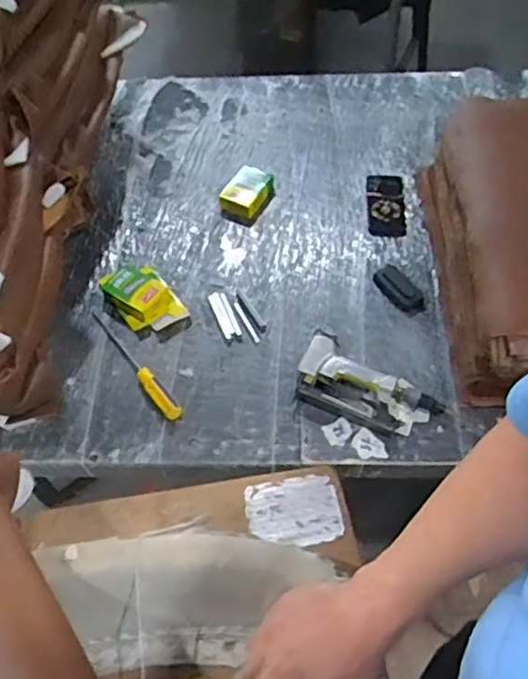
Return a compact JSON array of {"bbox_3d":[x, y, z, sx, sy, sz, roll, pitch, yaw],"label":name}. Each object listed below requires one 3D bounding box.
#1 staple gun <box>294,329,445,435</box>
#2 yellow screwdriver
[{"bbox_3d":[0.170,0.088,1.112,0.244,0.044,0.127,29,62,21],"label":"staple gun"},{"bbox_3d":[-0.241,0.036,1.163,0.029,0.038,0.286,-37,62,-19],"label":"yellow screwdriver"}]

